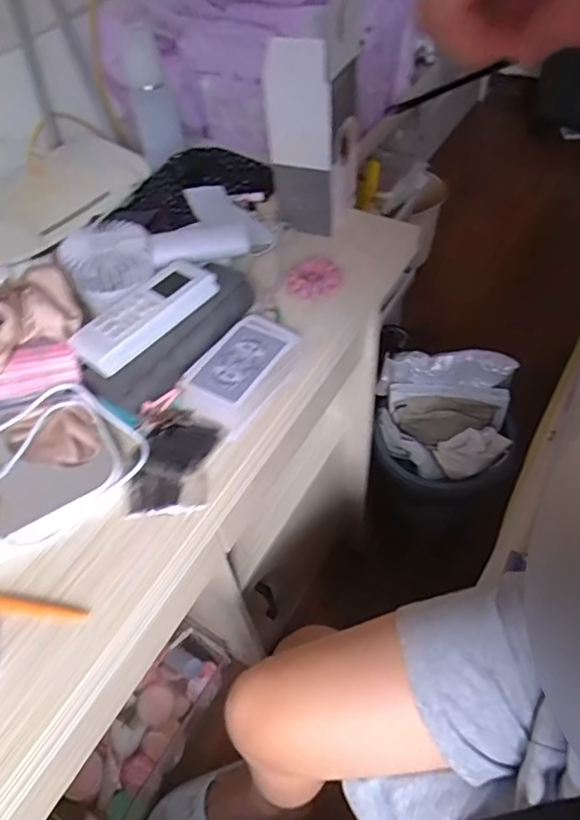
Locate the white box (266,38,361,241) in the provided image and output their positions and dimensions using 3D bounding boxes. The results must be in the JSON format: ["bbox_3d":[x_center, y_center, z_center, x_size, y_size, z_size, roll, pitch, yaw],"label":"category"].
[{"bbox_3d":[0.023,-0.271,0.529,0.068,0.171,0.073,16,56,18],"label":"white box"}]

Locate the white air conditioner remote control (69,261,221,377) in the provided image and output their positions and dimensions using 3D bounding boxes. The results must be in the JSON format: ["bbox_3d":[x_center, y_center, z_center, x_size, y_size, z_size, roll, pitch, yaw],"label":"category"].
[{"bbox_3d":[-0.117,-0.080,0.445,0.051,0.015,0.123,30,61,26],"label":"white air conditioner remote control"}]

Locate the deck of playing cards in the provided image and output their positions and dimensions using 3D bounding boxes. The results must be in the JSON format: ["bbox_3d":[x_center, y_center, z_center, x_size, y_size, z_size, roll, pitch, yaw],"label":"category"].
[{"bbox_3d":[-0.040,-0.035,0.451,0.066,0.022,0.107,24,58,23],"label":"deck of playing cards"}]

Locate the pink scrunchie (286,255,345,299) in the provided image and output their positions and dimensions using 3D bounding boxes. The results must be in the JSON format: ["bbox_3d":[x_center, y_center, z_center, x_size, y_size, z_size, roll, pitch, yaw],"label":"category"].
[{"bbox_3d":[0.024,-0.125,0.522,0.052,0.017,0.045,-21,53,-10],"label":"pink scrunchie"}]

